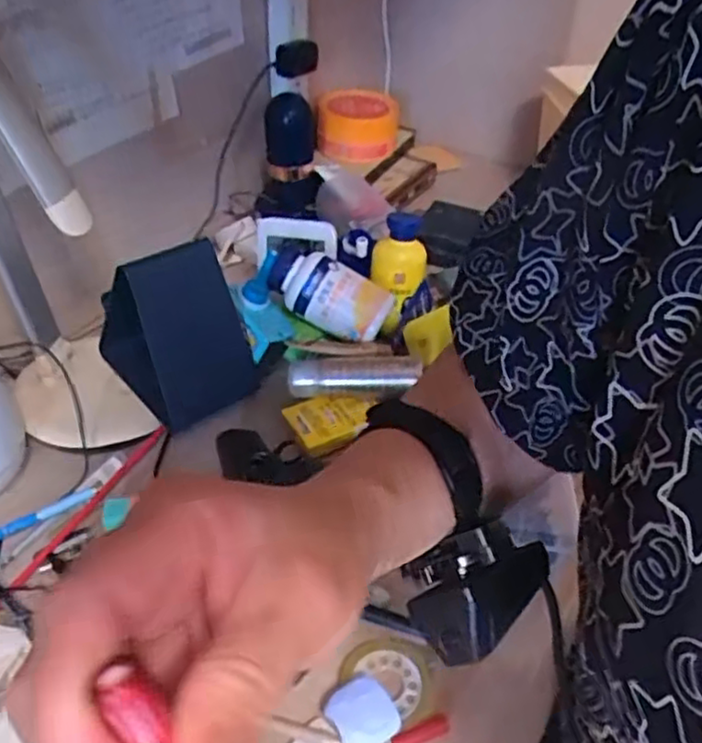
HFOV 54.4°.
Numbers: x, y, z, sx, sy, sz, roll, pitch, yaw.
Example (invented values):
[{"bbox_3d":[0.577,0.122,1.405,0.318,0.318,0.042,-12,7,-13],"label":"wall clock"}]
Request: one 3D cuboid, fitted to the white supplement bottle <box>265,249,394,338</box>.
[{"bbox_3d":[-0.023,-0.080,0.688,0.125,0.052,0.057,27,46,7],"label":"white supplement bottle"}]

